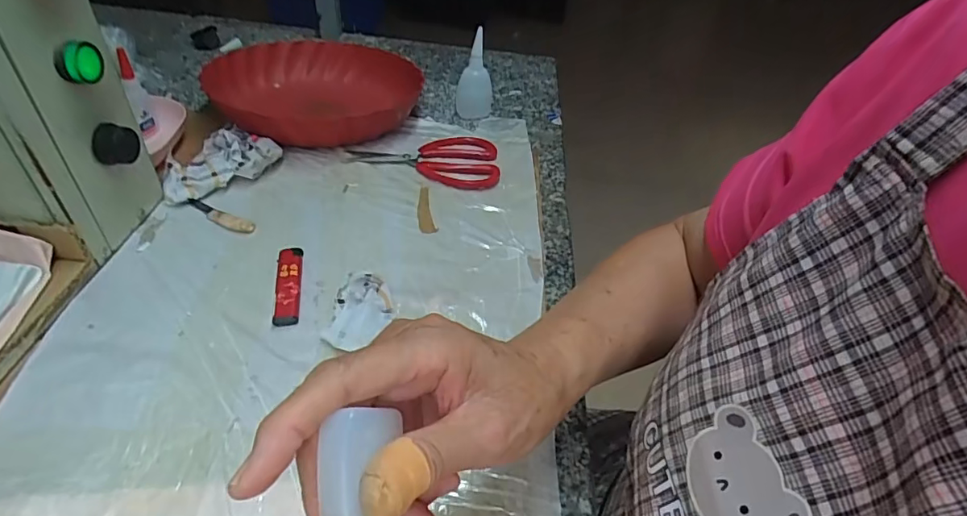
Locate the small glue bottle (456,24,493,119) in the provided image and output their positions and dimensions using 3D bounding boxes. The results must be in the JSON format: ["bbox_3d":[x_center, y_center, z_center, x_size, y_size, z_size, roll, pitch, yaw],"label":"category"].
[{"bbox_3d":[-0.009,-0.229,0.645,0.046,0.094,0.054,3,43,-4],"label":"small glue bottle"}]

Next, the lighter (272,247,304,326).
[{"bbox_3d":[-0.153,0.021,0.404,0.019,0.012,0.075,-4,44,-12],"label":"lighter"}]

